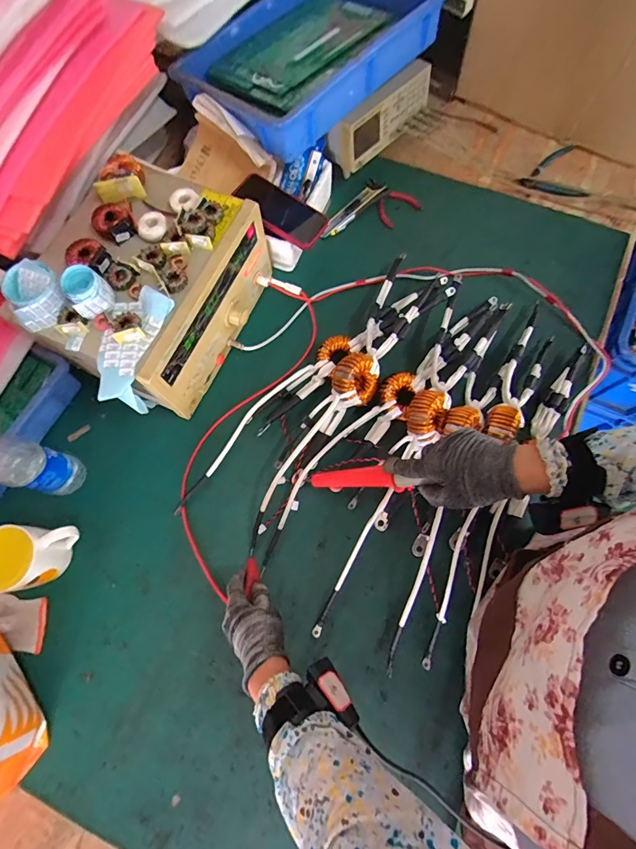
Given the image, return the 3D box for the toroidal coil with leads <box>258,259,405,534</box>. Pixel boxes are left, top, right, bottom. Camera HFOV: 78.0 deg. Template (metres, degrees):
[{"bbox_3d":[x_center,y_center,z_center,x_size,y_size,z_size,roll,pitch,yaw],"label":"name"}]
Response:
[{"bbox_3d":[0.058,-0.071,0.637,0.079,0.083,0.564,37,76,12],"label":"toroidal coil with leads"}]

